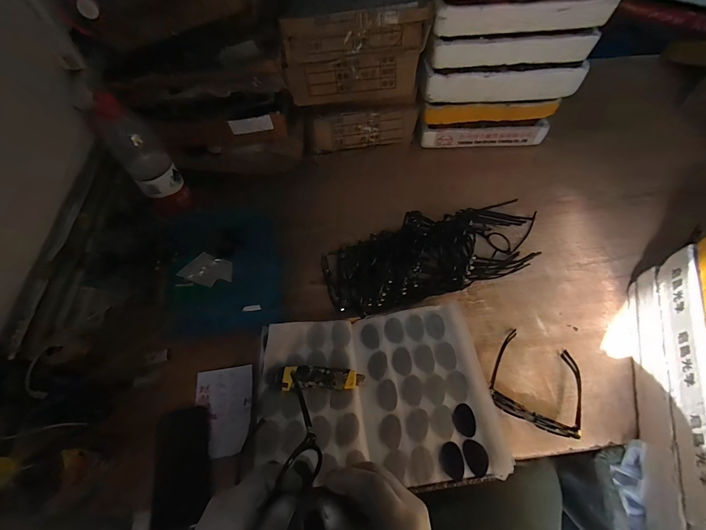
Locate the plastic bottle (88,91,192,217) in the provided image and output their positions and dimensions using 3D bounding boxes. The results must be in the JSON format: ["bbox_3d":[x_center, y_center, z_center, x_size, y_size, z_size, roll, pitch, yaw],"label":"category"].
[{"bbox_3d":[-0.415,-0.207,0.646,0.089,0.237,0.072,-35,64,-19],"label":"plastic bottle"}]

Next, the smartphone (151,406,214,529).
[{"bbox_3d":[-0.282,0.337,0.536,0.083,0.014,0.176,1,74,-18],"label":"smartphone"}]

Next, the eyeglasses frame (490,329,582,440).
[{"bbox_3d":[0.333,0.205,0.576,0.156,0.036,0.160,21,61,13],"label":"eyeglasses frame"}]

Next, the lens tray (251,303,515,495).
[{"bbox_3d":[0.033,0.213,0.529,0.372,0.037,0.275,-7,58,-4],"label":"lens tray"}]

